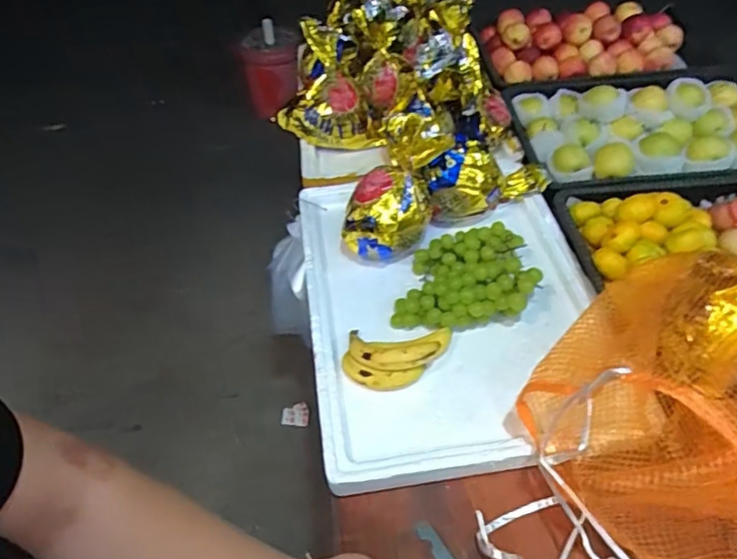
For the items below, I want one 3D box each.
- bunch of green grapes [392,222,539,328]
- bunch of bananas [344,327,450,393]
[{"bbox_3d":[0.146,-0.007,0.885,0.225,0.077,0.183,-5,48,-1],"label":"bunch of green grapes"},{"bbox_3d":[0.039,0.108,0.802,0.153,0.057,0.098,3,48,7],"label":"bunch of bananas"}]

